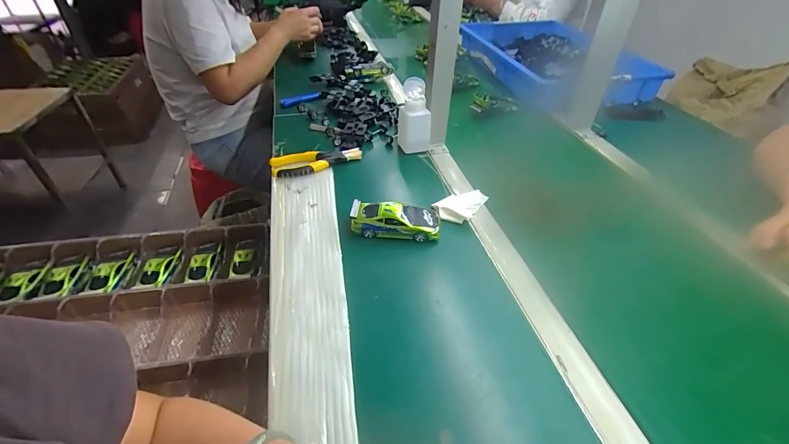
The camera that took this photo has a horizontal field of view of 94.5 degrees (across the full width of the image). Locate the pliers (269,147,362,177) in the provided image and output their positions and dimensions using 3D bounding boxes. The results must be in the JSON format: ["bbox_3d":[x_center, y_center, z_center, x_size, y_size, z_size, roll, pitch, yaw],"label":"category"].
[{"bbox_3d":[-0.142,-0.114,0.676,0.166,0.018,0.052,-14,44,-11],"label":"pliers"}]

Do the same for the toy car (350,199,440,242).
[{"bbox_3d":[0.002,-0.004,0.542,0.130,0.040,0.048,4,41,2],"label":"toy car"}]

